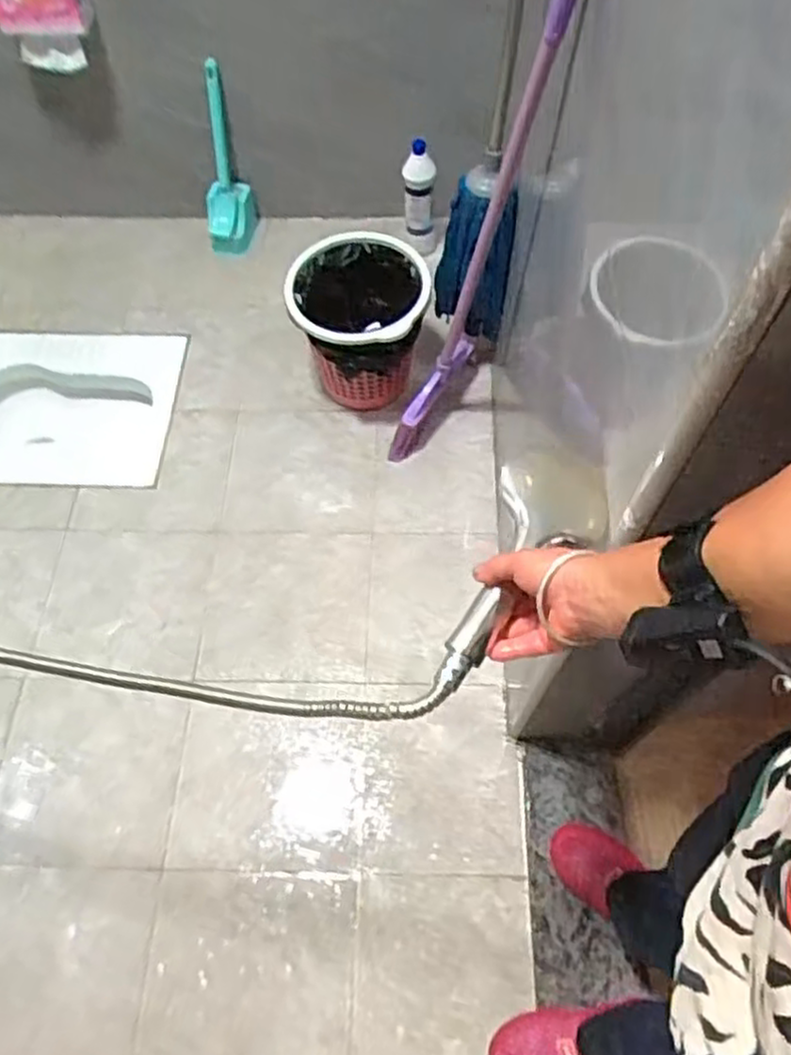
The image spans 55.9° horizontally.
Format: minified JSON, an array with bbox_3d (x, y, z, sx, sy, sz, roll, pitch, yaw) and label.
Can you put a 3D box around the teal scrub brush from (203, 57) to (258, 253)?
[{"bbox_3d":[-0.412,-0.822,1.726,0.128,0.404,0.124,-10,64,-4],"label":"teal scrub brush"}]

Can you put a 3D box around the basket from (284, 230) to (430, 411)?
[{"bbox_3d":[-0.074,-0.405,1.557,0.276,0.281,0.261,1,64,1],"label":"basket"}]

